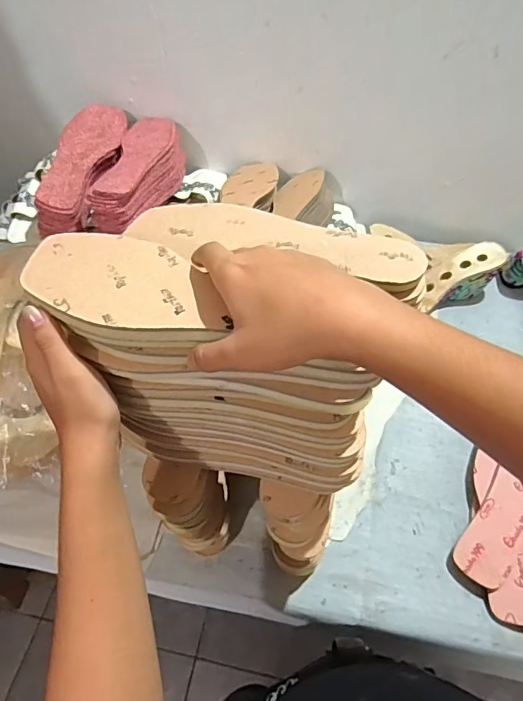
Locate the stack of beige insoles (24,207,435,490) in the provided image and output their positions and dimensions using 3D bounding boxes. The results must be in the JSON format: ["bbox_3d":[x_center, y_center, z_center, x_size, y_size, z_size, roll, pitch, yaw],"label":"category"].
[{"bbox_3d":[-0.023,-0.014,0.388,0.249,0.159,0.170,16,54,12],"label":"stack of beige insoles"}]

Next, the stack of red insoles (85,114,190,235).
[{"bbox_3d":[-0.196,-0.290,0.782,0.100,0.073,0.249,6,52,4],"label":"stack of red insoles"}]

